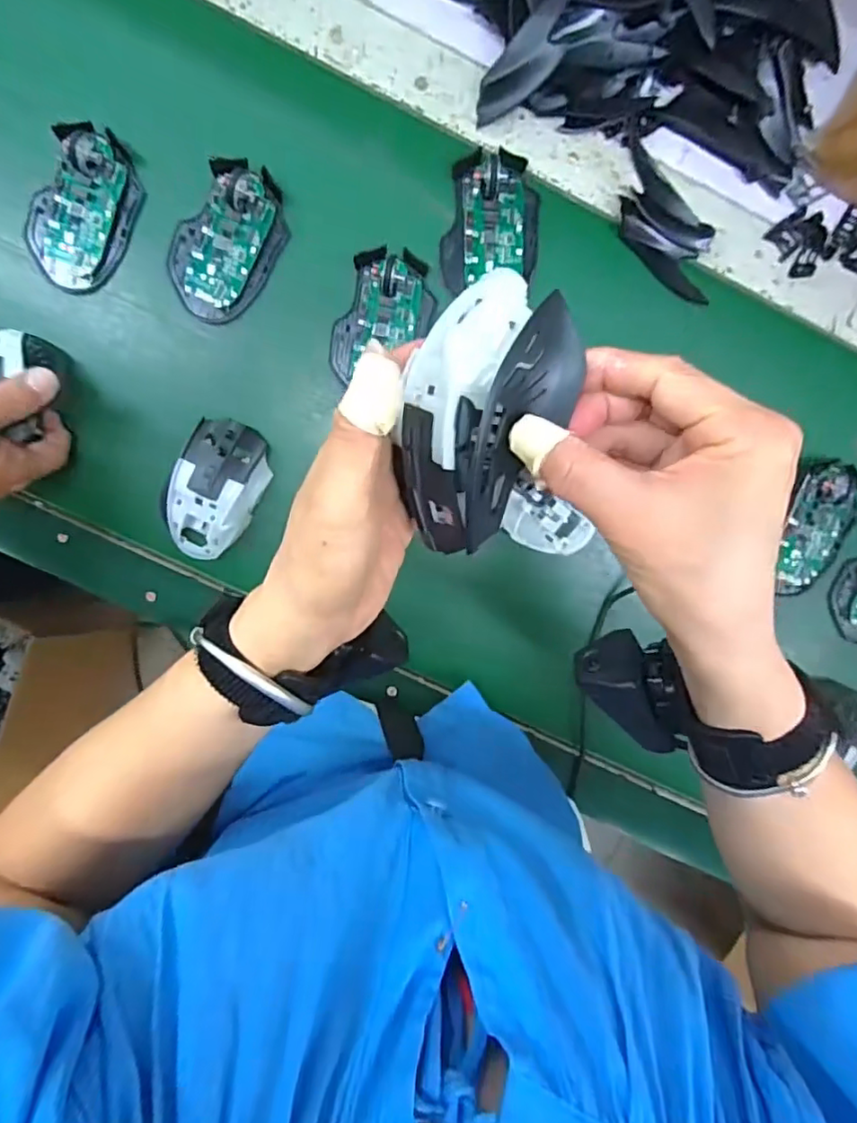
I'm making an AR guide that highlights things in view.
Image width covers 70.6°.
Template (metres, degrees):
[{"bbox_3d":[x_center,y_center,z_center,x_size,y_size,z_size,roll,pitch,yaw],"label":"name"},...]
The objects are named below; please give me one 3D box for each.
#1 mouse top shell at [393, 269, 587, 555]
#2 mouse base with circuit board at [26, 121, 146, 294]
[{"bbox_3d":[0.020,-0.058,0.240,0.058,0.039,0.109,20,99,-3],"label":"mouse top shell"},{"bbox_3d":[-0.266,-0.268,0.459,0.070,0.021,0.113,30,98,-5],"label":"mouse base with circuit board"}]

